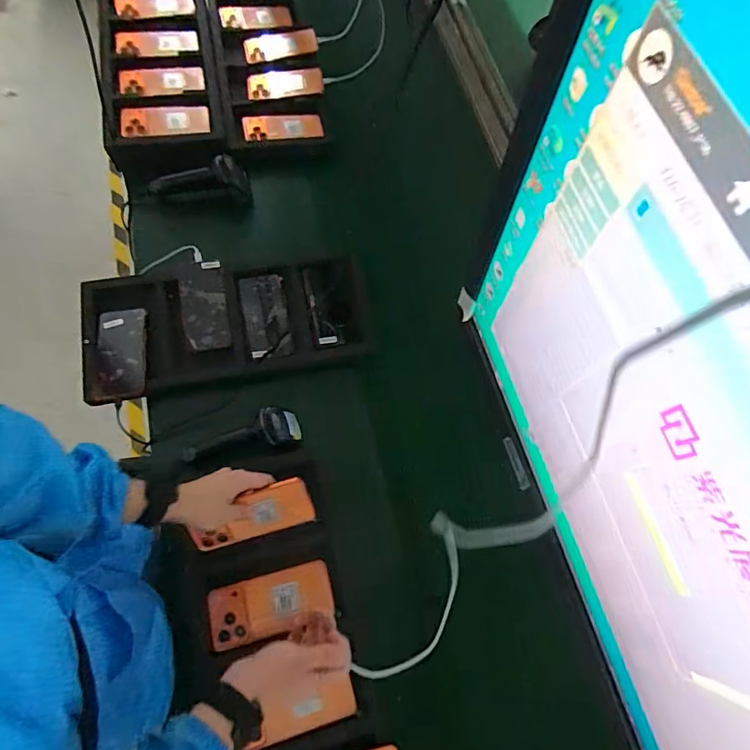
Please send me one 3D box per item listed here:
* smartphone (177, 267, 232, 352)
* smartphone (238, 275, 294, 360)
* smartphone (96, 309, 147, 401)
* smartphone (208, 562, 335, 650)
[{"bbox_3d":[-0.302,-0.117,0.829,0.074,0.012,0.153,-12,80,-7],"label":"smartphone"},{"bbox_3d":[-0.196,-0.105,0.846,0.076,0.006,0.159,-11,76,-13],"label":"smartphone"},{"bbox_3d":[-0.418,-0.038,0.769,0.069,0.013,0.159,-8,70,-11],"label":"smartphone"},{"bbox_3d":[-0.141,0.313,0.637,0.164,0.008,0.076,-11,68,-12],"label":"smartphone"}]

